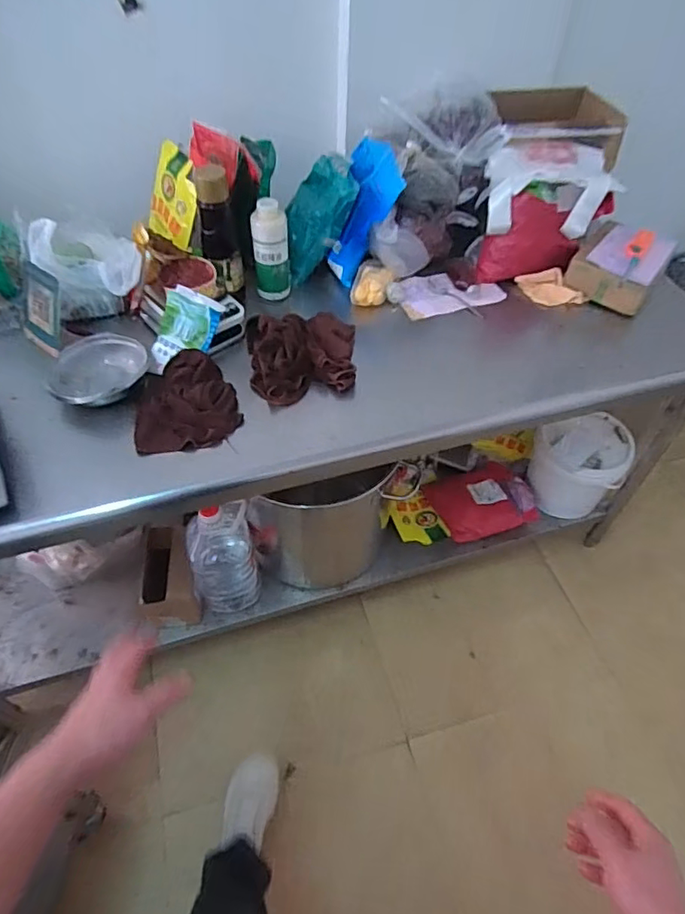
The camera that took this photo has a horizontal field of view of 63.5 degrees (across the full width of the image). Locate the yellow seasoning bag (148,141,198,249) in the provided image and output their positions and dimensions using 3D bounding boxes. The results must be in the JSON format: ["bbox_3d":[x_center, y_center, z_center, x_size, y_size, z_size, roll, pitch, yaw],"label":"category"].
[{"bbox_3d":[-0.336,-0.515,1.093,0.110,0.169,0.026,30,35,12],"label":"yellow seasoning bag"}]

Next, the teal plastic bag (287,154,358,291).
[{"bbox_3d":[-0.056,-0.499,1.167,0.130,0.273,0.084,36,25,25],"label":"teal plastic bag"}]

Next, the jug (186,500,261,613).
[{"bbox_3d":[-0.285,0.224,1.311,0.145,0.354,0.153,-7,51,-7],"label":"jug"}]

